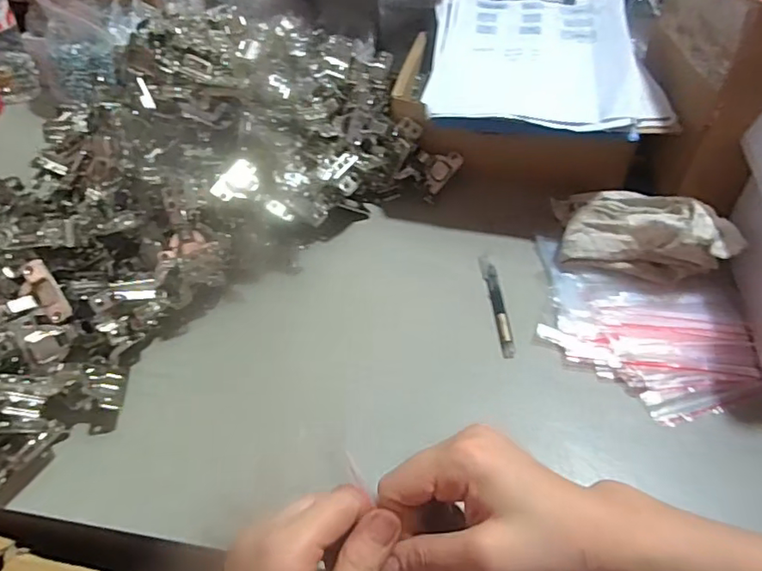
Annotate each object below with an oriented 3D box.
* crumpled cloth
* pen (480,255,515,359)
[{"bbox_3d":[0.270,-0.062,0.581,0.177,0.081,0.106,21,49,20],"label":"crumpled cloth"},{"bbox_3d":[0.118,0.017,0.564,0.016,0.007,0.134,-2,45,-1],"label":"pen"}]

